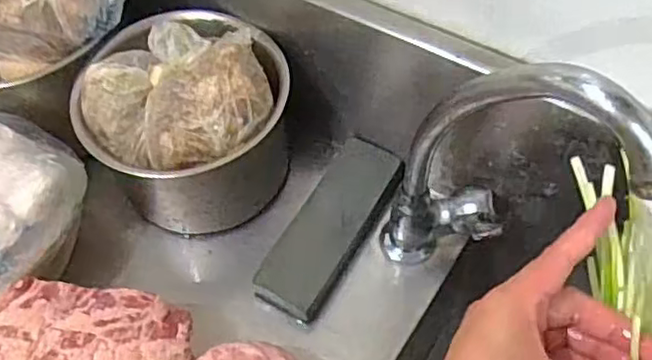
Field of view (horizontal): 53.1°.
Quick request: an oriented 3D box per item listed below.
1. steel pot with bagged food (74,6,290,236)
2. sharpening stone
[{"bbox_3d":[-0.104,-0.048,0.505,0.146,0.126,0.133,-2,57,3],"label":"steel pot with bagged food"},{"bbox_3d":[0.003,0.036,0.508,0.055,0.028,0.150,27,62,19],"label":"sharpening stone"}]

